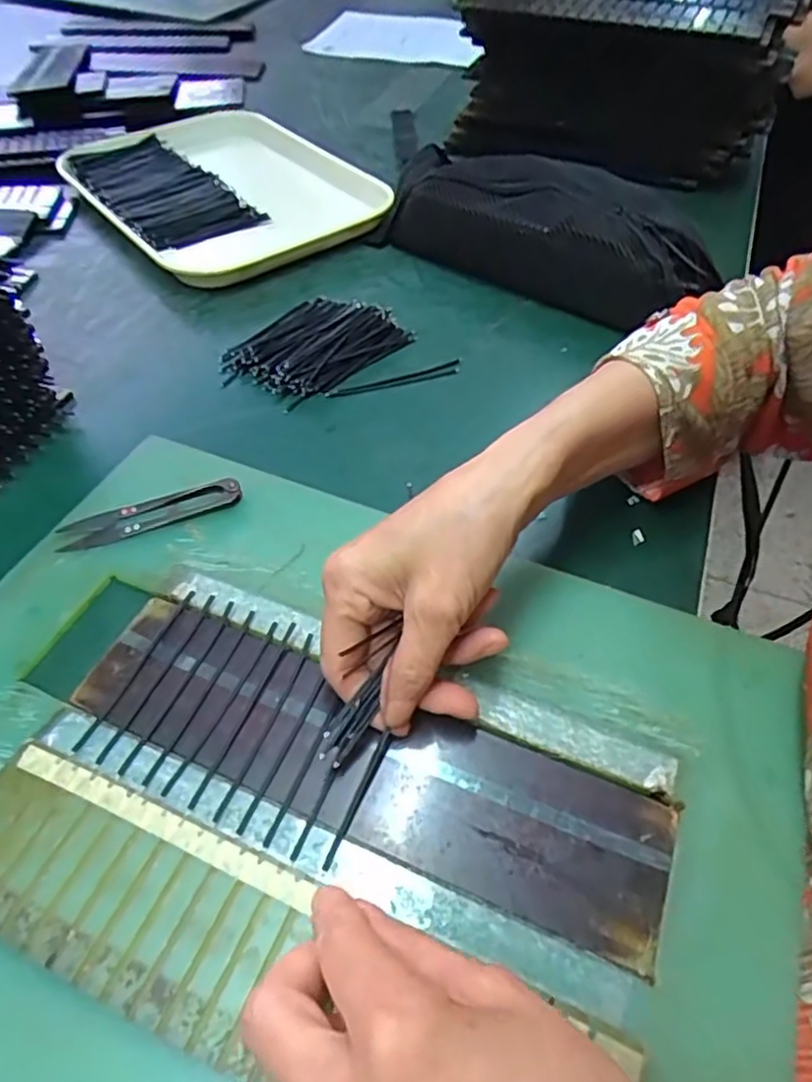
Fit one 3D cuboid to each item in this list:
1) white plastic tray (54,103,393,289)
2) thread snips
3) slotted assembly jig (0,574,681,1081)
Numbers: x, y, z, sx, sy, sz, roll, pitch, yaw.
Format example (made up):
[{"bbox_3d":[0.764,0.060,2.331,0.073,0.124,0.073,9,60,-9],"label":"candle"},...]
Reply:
[{"bbox_3d":[-0.171,-0.327,0.619,0.231,0.036,0.283,-35,59,-27],"label":"white plastic tray"},{"bbox_3d":[-0.143,-0.016,0.375,0.098,0.011,0.020,-16,52,-15],"label":"thread snips"},{"bbox_3d":[-0.035,0.114,0.276,0.266,0.007,0.163,19,52,13],"label":"slotted assembly jig"}]

